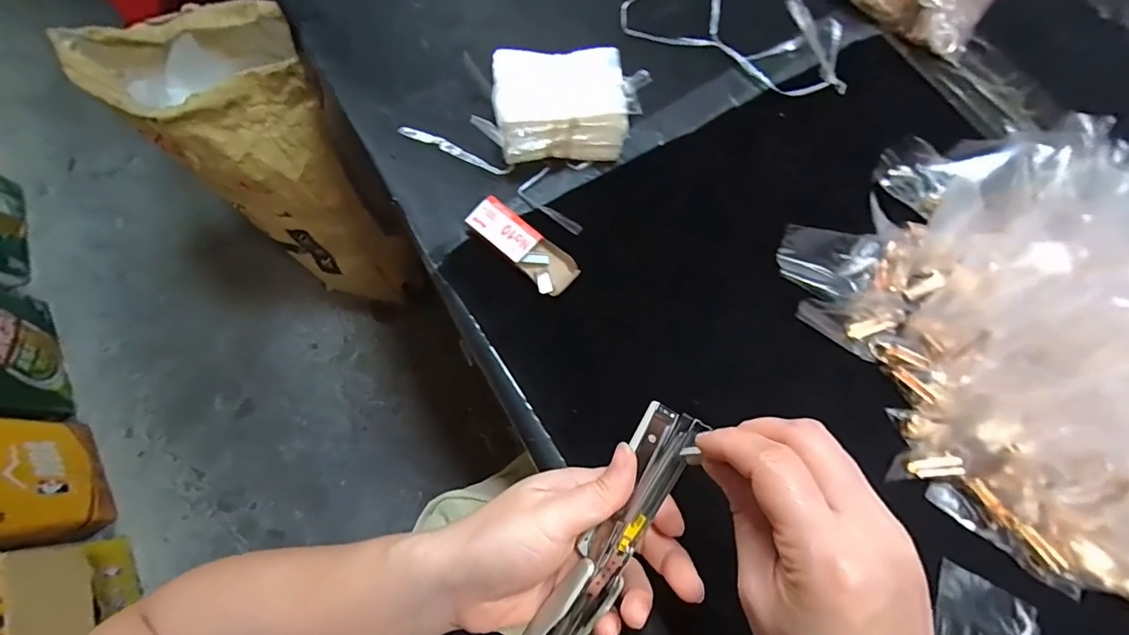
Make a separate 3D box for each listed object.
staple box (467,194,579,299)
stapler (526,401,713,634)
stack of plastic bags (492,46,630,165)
[{"bbox_3d":[-0.031,-0.052,0.361,0.090,0.016,0.034,41,77,11],"label":"staple box"},{"bbox_3d":[0.014,0.131,0.257,0.028,0.030,0.186,32,85,7],"label":"stapler"},{"bbox_3d":[-0.004,-0.164,0.378,0.100,0.045,0.076,-8,73,-3],"label":"stack of plastic bags"}]

